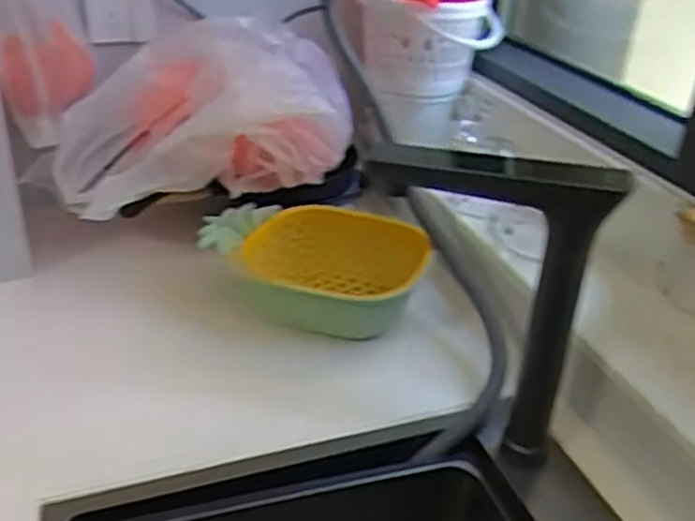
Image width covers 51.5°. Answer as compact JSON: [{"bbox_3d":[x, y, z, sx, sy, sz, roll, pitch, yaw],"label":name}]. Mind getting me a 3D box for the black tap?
[{"bbox_3d":[0.105,0.035,0.639,0.196,0.282,0.061,11,31,12],"label":"black tap"}]

